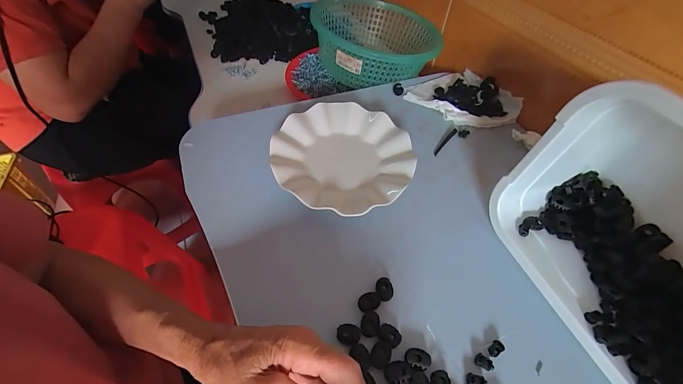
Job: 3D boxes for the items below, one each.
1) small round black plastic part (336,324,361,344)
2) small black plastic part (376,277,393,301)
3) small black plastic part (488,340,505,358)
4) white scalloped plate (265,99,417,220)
[{"bbox_3d":[0.007,0.131,0.283,0.021,0.004,0.017,3,51,0],"label":"small round black plastic part"},{"bbox_3d":[0.043,0.098,0.310,0.017,0.007,0.021,2,51,0],"label":"small black plastic part"},{"bbox_3d":[0.142,0.145,0.282,0.016,0.007,0.010,-34,58,-23],"label":"small black plastic part"},{"bbox_3d":[0.002,-0.049,0.403,0.174,0.033,0.185,1,51,-1],"label":"white scalloped plate"}]

